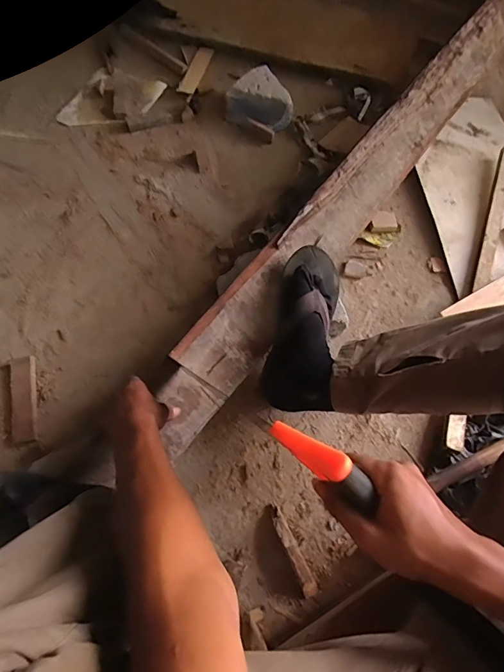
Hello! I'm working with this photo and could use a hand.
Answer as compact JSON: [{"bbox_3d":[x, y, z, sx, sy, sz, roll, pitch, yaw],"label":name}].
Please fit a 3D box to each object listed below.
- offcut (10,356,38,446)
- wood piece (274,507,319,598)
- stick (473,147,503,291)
[{"bbox_3d":[-0.396,0.110,0.725,0.043,0.016,0.147,-11,70,-6],"label":"offcut"},{"bbox_3d":[0.066,0.337,0.653,0.022,0.028,0.129,-24,72,-11],"label":"wood piece"},{"bbox_3d":[0.518,-0.268,0.883,0.037,0.025,0.396,21,70,5],"label":"stick"}]

